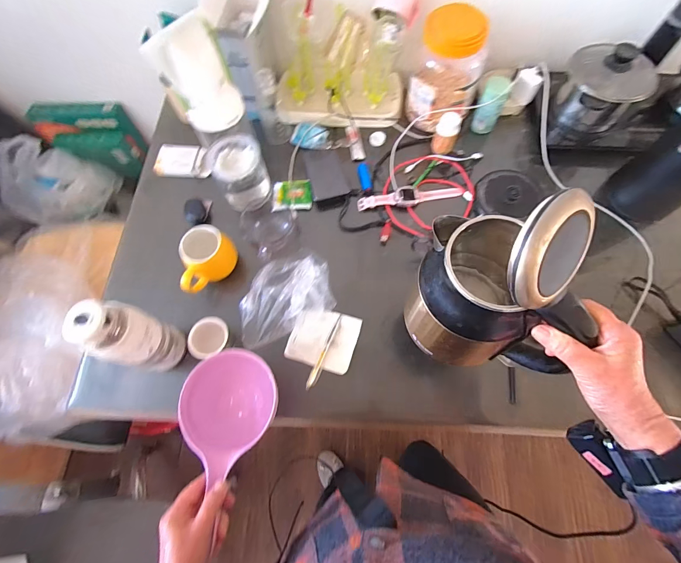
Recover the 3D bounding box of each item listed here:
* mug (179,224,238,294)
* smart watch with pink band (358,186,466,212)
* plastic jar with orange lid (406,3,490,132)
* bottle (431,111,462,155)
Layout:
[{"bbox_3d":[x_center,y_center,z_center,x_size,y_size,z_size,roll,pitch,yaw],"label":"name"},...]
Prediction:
[{"bbox_3d":[-0.273,-0.040,0.664,0.077,0.088,0.131,28,72,12],"label":"mug"},{"bbox_3d":[0.155,-0.189,0.730,0.231,0.024,0.042,-10,68,-2],"label":"smart watch with pink band"},{"bbox_3d":[0.236,-0.459,0.718,0.155,0.209,0.132,14,70,7],"label":"plastic jar with orange lid"},{"bbox_3d":[0.239,-0.334,0.743,0.049,0.081,0.049,18,70,9],"label":"bottle"}]

